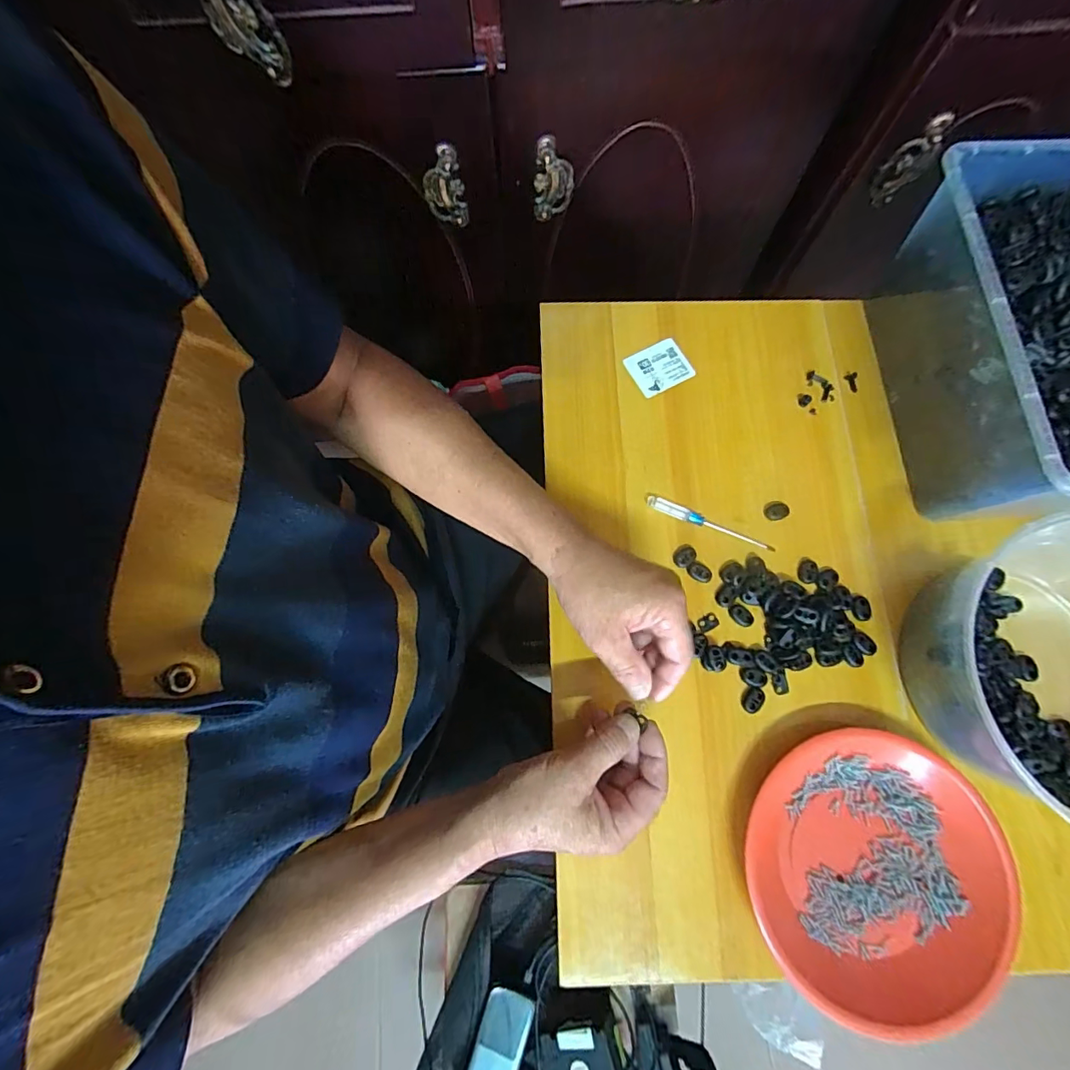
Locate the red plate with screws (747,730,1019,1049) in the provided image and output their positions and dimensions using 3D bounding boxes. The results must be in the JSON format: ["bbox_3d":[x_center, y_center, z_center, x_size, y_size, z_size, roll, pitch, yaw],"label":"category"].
[{"bbox_3d":[0.254,0.248,0.370,0.179,0.029,0.185,0,76,-1],"label":"red plate with screws"}]

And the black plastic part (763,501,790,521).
[{"bbox_3d":[0.223,-0.022,0.456,0.022,0.005,0.019,-34,79,-9],"label":"black plastic part"}]

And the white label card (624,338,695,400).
[{"bbox_3d":[0.125,-0.168,0.496,0.058,0.004,0.048,-26,80,-4],"label":"white label card"}]

